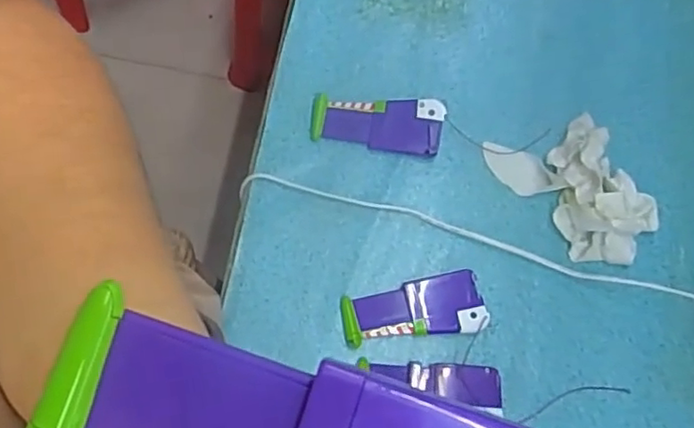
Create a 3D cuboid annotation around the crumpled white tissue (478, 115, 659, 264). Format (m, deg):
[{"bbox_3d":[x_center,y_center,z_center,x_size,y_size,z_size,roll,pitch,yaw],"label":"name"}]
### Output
[{"bbox_3d":[0.208,-0.031,0.556,0.098,0.042,0.156,-37,79,-11],"label":"crumpled white tissue"}]

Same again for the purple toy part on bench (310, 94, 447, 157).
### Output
[{"bbox_3d":[0.027,-0.083,0.576,0.118,0.021,0.048,8,74,0],"label":"purple toy part on bench"}]

